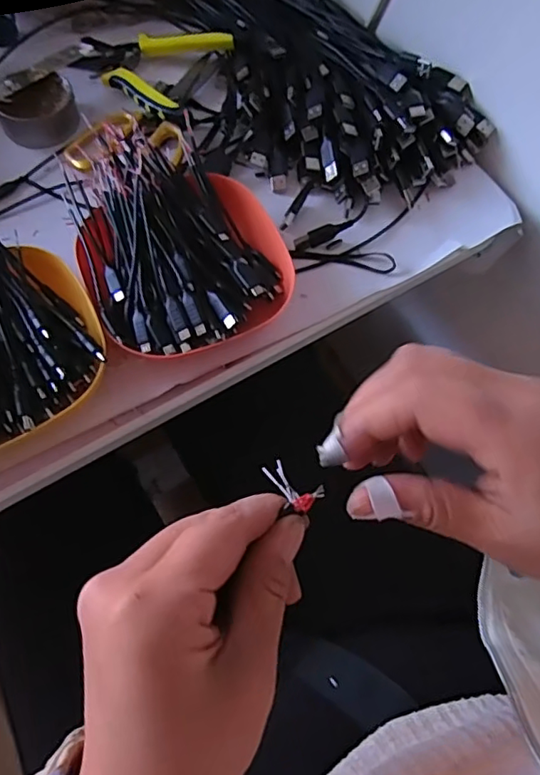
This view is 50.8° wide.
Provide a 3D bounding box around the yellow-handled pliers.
[{"bbox_3d":[-0.112,-0.293,0.509,0.128,0.022,0.111,27,67,10],"label":"yellow-handled pliers"}]

